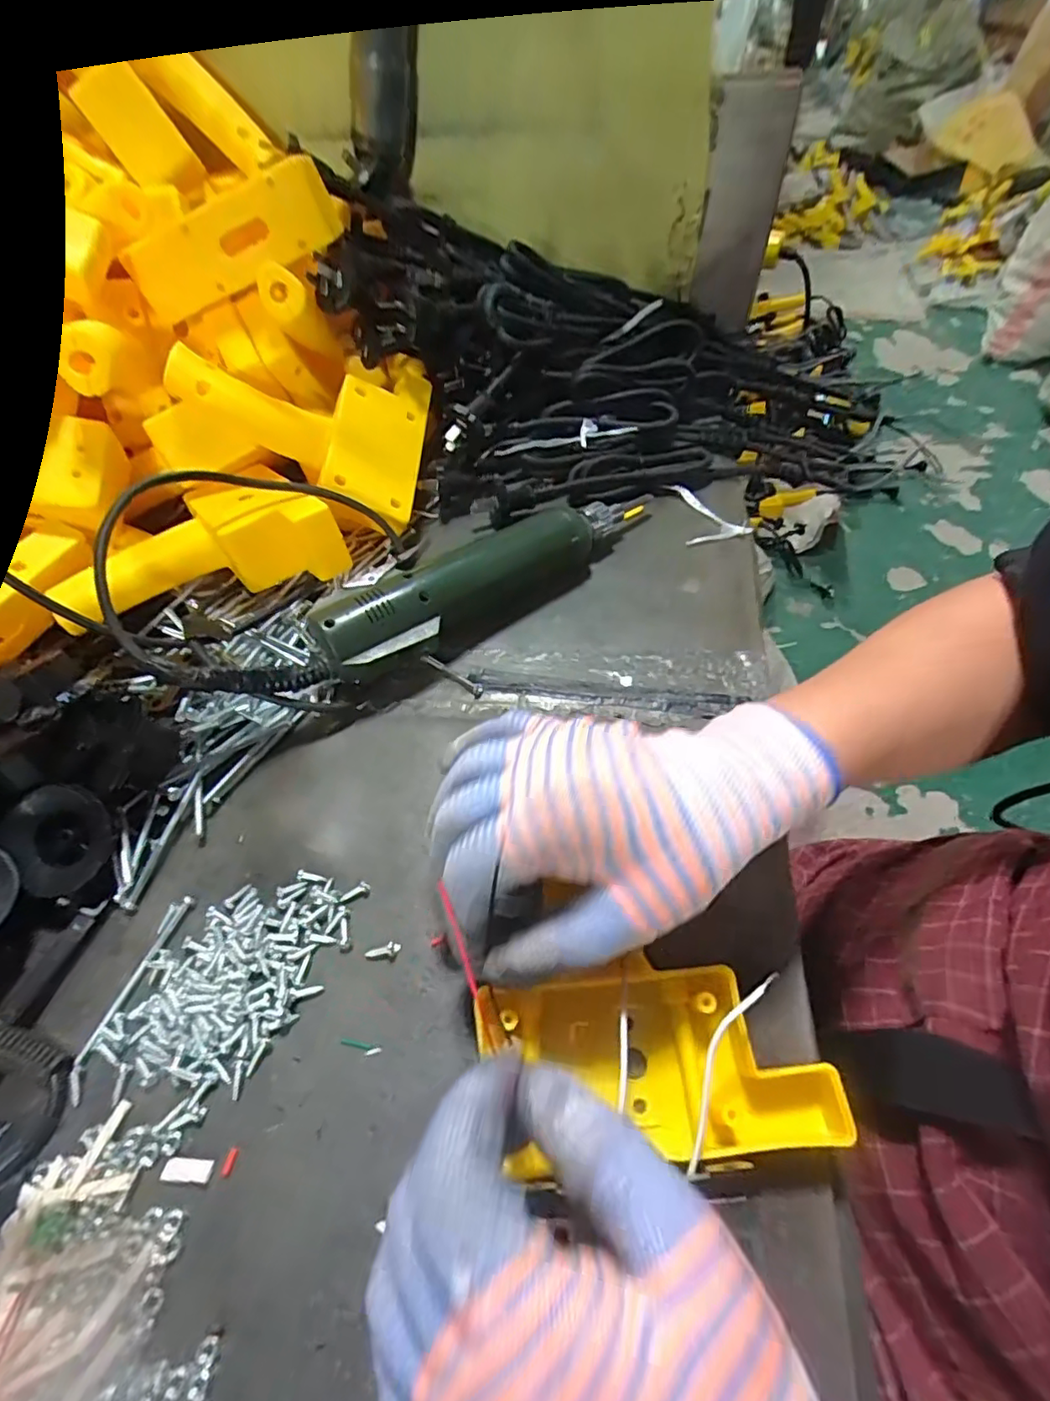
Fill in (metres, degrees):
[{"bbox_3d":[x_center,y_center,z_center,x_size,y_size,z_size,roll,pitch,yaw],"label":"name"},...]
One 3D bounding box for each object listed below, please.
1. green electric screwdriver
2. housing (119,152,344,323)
[{"bbox_3d":[-0.017,-0.080,0.374,0.237,0.044,0.050,-31,60,-20],"label":"green electric screwdriver"},{"bbox_3d":[-0.183,-0.282,0.371,0.134,0.042,0.021,-19,54,10],"label":"housing"}]

